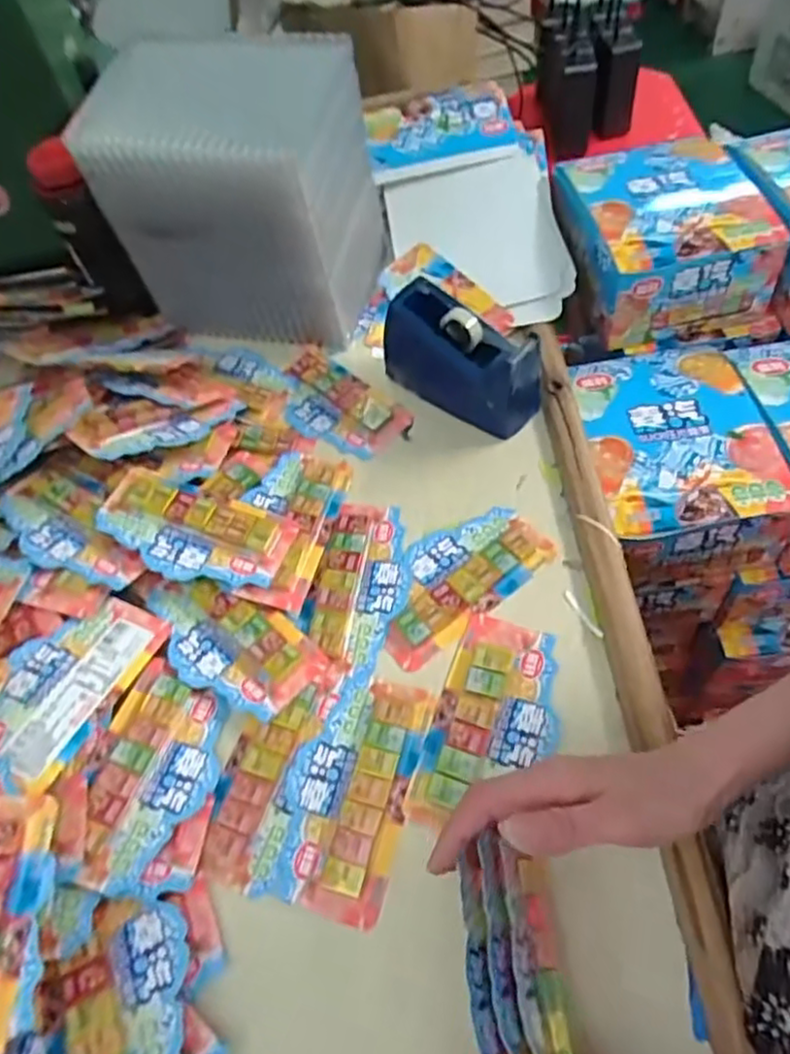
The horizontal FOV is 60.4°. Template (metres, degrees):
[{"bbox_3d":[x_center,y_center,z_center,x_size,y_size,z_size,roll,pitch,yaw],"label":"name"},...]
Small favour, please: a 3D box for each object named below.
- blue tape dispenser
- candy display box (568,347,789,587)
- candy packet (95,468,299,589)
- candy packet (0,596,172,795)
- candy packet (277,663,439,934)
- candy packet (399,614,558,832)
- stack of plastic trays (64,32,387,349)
[{"bbox_3d":[0.051,-0.144,0.575,0.145,0.088,0.055,30,65,24],"label":"blue tape dispenser"},{"bbox_3d":[0.244,-0.062,0.614,0.150,0.089,0.200,-8,56,3],"label":"candy display box"},{"bbox_3d":[-0.153,0.003,0.520,0.143,0.018,0.079,17,65,5],"label":"candy packet"},{"bbox_3d":[-0.224,0.103,0.460,0.076,0.006,0.140,20,45,7],"label":"candy packet"},{"bbox_3d":[-0.030,0.165,0.437,0.078,0.012,0.145,10,58,14],"label":"candy packet"},{"bbox_3d":[0.065,0.128,0.448,0.076,0.016,0.143,15,60,17],"label":"candy packet"},{"bbox_3d":[-0.133,-0.301,0.621,0.193,0.204,0.166,9,58,13],"label":"stack of plastic trays"}]

